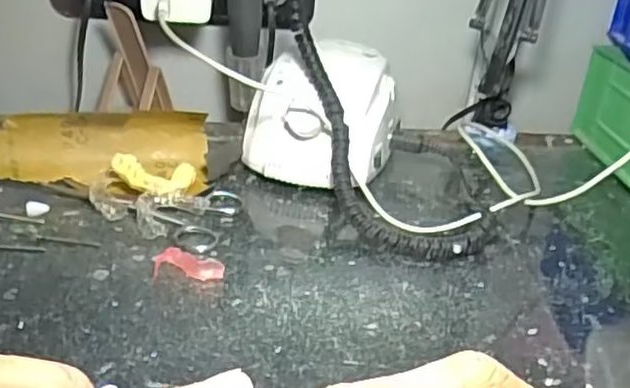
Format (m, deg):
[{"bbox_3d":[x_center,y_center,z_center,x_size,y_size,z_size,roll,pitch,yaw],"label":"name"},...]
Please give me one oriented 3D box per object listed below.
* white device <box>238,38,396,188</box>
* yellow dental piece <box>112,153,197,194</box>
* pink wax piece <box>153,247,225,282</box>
[{"bbox_3d":[0.009,-0.063,0.550,0.104,0.082,0.125,12,30,10],"label":"white device"},{"bbox_3d":[-0.110,-0.014,0.493,0.056,0.022,0.038,-9,32,-25],"label":"yellow dental piece"},{"bbox_3d":[-0.075,0.042,0.423,0.042,0.010,0.020,3,29,-4],"label":"pink wax piece"}]

